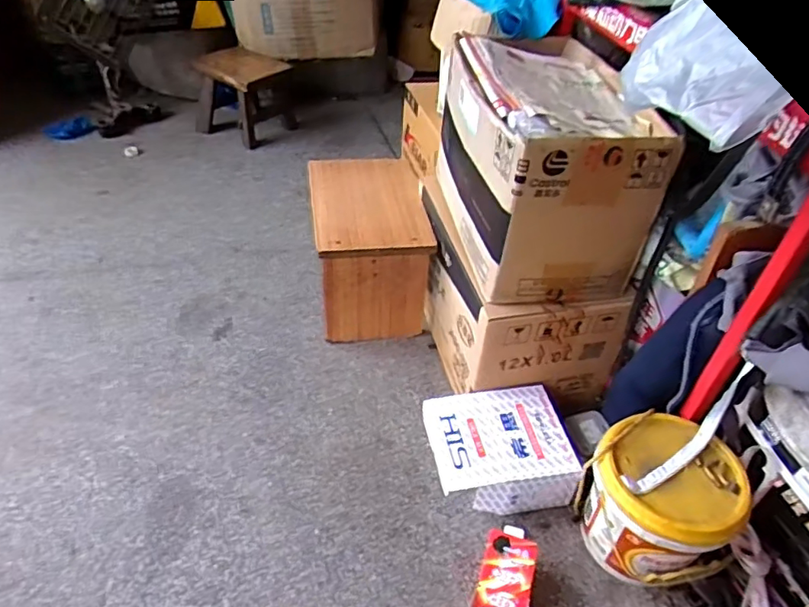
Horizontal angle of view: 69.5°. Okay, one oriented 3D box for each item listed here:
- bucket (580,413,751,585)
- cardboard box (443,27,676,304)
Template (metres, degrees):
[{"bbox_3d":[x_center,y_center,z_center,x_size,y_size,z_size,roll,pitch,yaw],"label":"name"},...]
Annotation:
[{"bbox_3d":[0.329,0.266,0.763,0.166,0.161,0.180,-20,48,-27],"label":"bucket"},{"bbox_3d":[0.194,-0.227,0.869,0.227,0.237,0.397,-2,42,-9],"label":"cardboard box"}]

